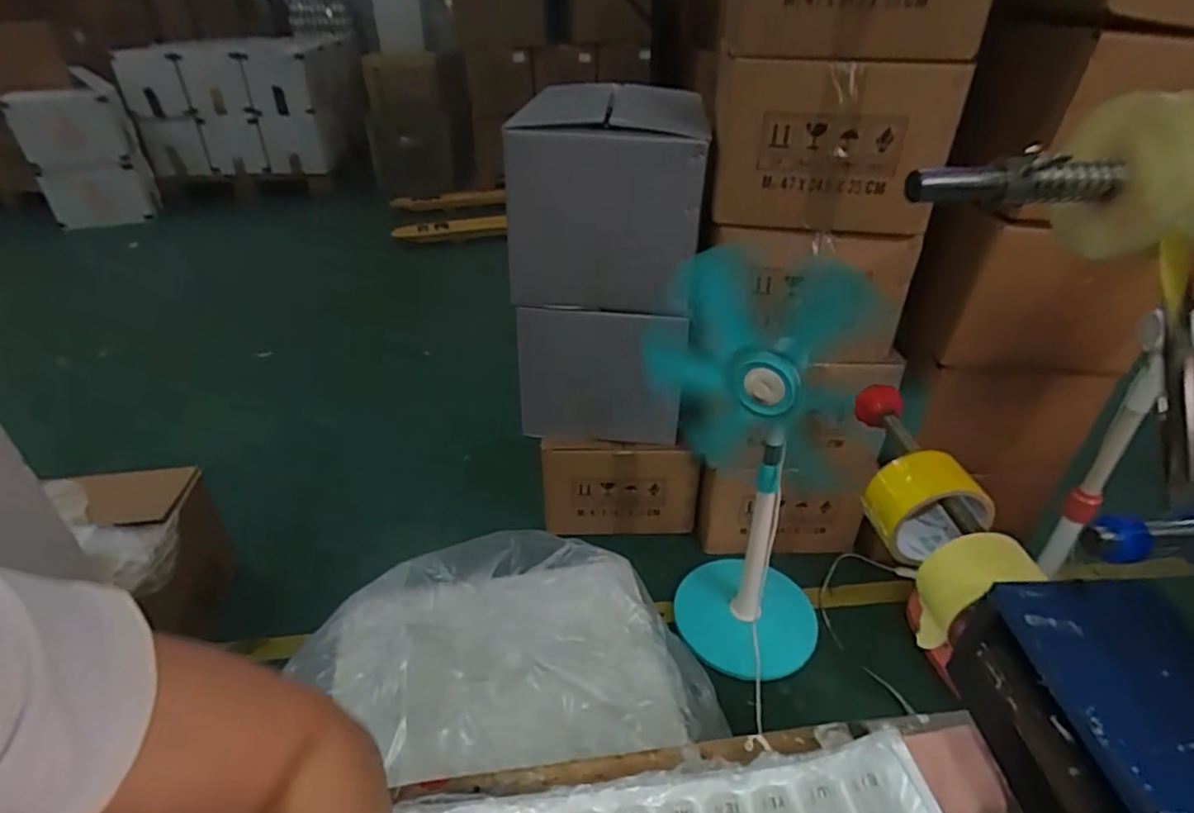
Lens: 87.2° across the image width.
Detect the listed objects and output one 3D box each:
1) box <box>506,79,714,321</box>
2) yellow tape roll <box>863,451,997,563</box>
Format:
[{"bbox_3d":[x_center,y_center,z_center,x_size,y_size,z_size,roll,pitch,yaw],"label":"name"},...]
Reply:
[{"bbox_3d":[0.024,-0.457,1.334,0.370,0.372,0.512,3,34,5],"label":"box"},{"bbox_3d":[0.287,0.090,0.551,0.088,0.093,0.060,-6,34,-9],"label":"yellow tape roll"}]

